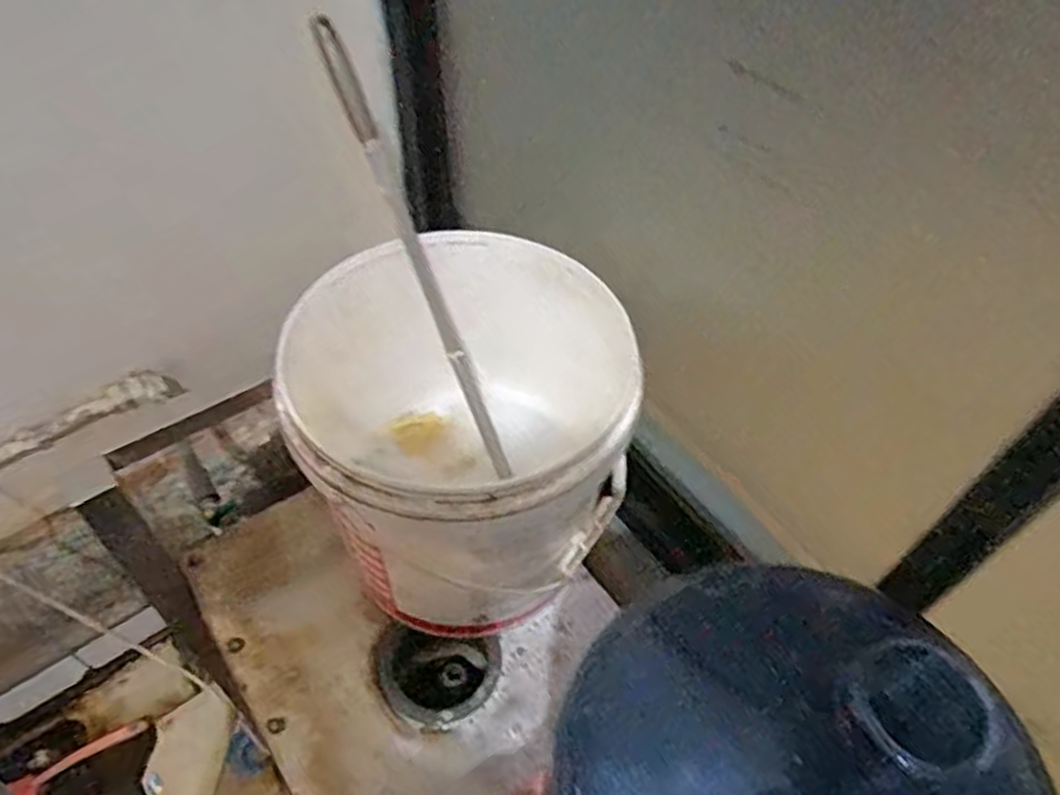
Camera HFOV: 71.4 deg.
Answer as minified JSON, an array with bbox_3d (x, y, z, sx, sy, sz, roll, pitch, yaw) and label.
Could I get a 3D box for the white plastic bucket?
[{"bbox_3d":[-0.059,0.044,0.753,0.298,0.305,0.309,0,54,0],"label":"white plastic bucket"}]

